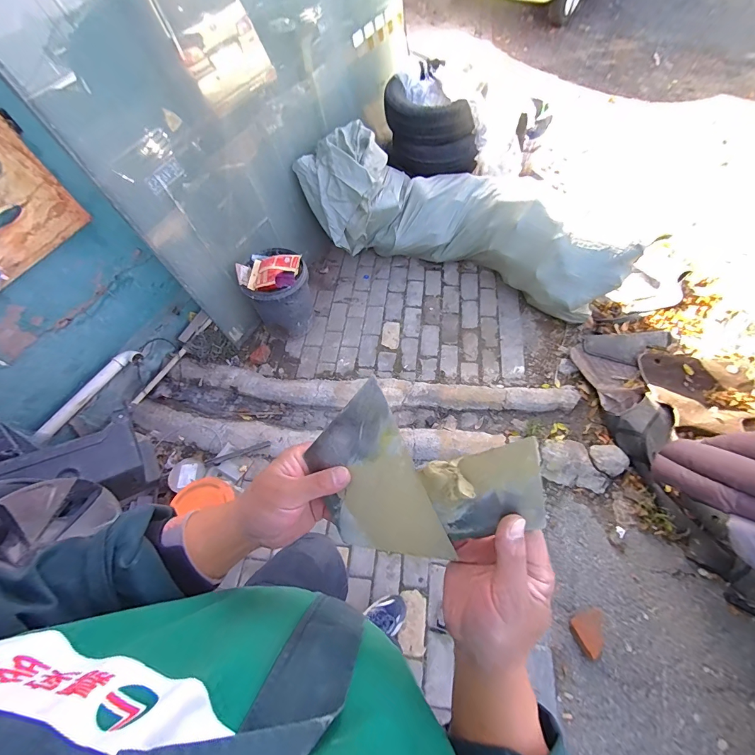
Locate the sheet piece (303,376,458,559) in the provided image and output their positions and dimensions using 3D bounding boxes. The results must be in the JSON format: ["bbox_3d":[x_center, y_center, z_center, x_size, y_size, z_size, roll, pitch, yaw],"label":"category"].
[{"bbox_3d":[-0.010,0.101,0.340,0.104,0.008,0.167,-24,90,22],"label":"sheet piece"}]

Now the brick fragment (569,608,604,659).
[{"bbox_3d":[0.703,0.830,1.143,0.121,0.051,0.118,-2,61,3],"label":"brick fragment"}]

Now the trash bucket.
[{"bbox_3d":[-0.475,-0.407,1.721,0.278,0.401,0.279,-2,61,3],"label":"trash bucket"}]

